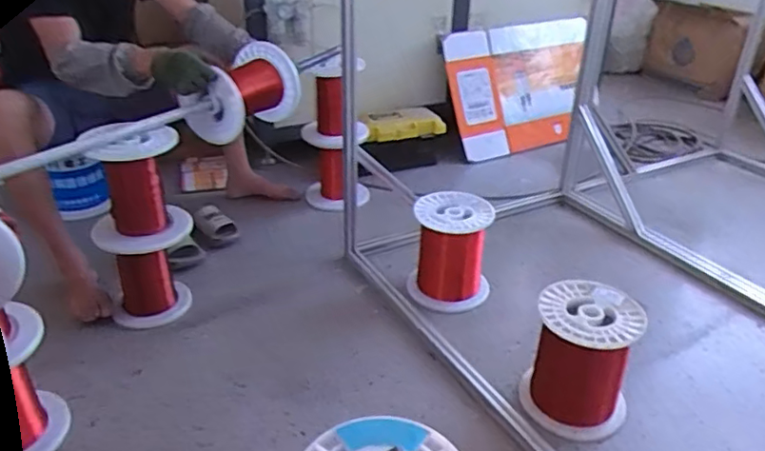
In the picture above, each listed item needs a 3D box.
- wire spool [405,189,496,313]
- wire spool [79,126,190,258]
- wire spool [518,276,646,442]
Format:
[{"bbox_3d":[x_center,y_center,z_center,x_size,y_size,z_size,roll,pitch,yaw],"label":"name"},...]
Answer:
[{"bbox_3d":[0.174,0.063,1.565,0.206,0.230,0.202,4,30,6],"label":"wire spool"},{"bbox_3d":[-0.562,-0.086,1.382,0.217,0.252,0.206,-10,32,-20],"label":"wire spool"},{"bbox_3d":[0.399,0.268,1.217,0.187,0.245,0.188,0,30,0],"label":"wire spool"}]

